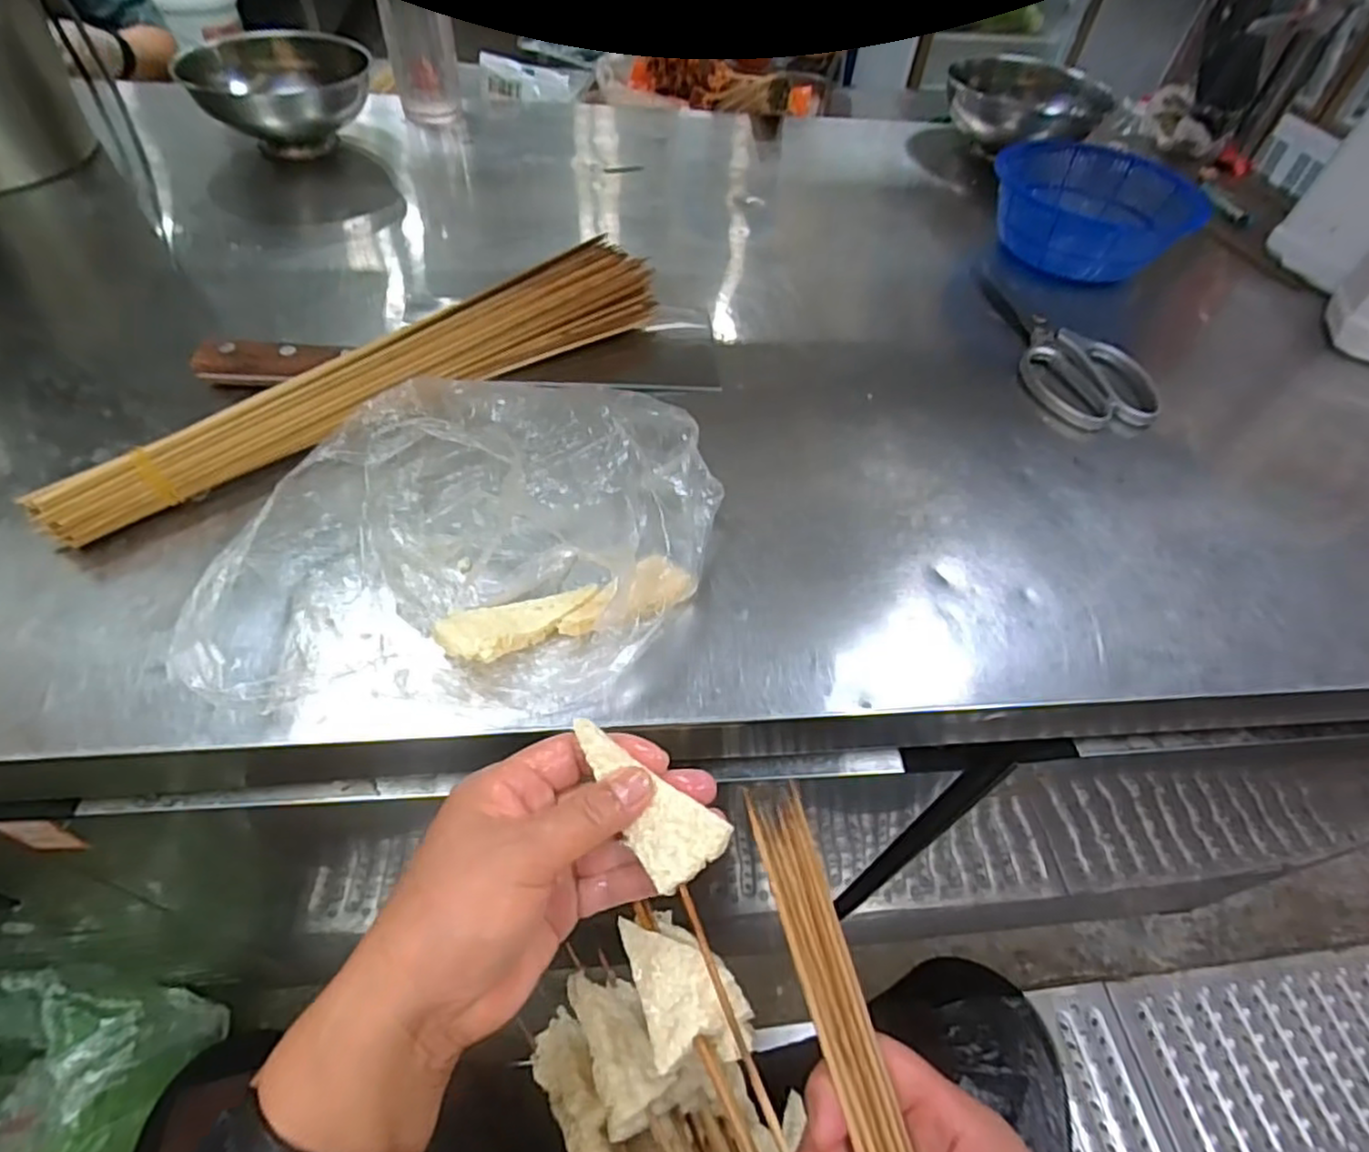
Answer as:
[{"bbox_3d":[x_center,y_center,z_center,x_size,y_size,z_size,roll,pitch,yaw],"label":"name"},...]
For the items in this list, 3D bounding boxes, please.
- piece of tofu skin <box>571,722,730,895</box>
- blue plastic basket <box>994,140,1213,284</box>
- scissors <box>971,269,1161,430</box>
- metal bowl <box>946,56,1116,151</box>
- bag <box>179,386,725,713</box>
[{"bbox_3d":[-0.019,0.090,0.274,0.073,0.005,0.030,32,84,18],"label":"piece of tofu skin"},{"bbox_3d":[0.381,-0.349,0.663,0.179,0.055,0.170,20,54,11],"label":"blue plastic basket"},{"bbox_3d":[0.296,-0.187,0.555,0.092,0.011,0.184,-9,57,-6],"label":"scissors"},{"bbox_3d":[0.393,-0.547,0.808,0.179,0.059,0.171,16,53,8],"label":"metal bowl"},{"bbox_3d":[-0.102,-0.026,0.350,0.253,0.093,0.160,-7,52,-10],"label":"bag"}]

